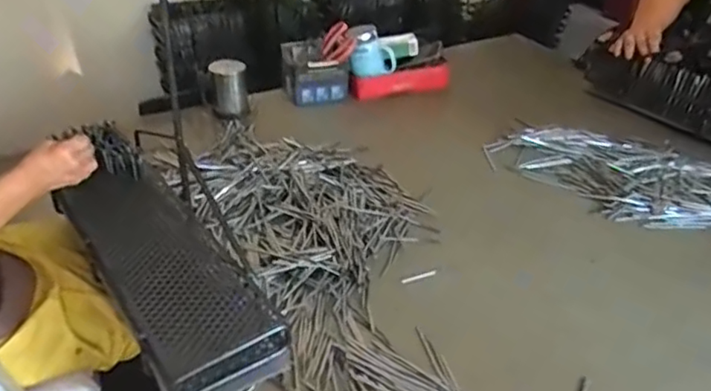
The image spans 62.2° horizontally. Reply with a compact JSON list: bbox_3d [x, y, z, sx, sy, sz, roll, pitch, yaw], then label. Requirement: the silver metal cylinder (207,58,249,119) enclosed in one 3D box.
[{"bbox_3d":[-0.289,-0.242,1.359,0.079,0.127,0.079,-5,33,-8],"label":"silver metal cylinder"}]

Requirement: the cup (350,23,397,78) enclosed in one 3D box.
[{"bbox_3d":[0.042,-0.351,1.439,0.118,0.100,0.091,1,33,2],"label":"cup"}]

